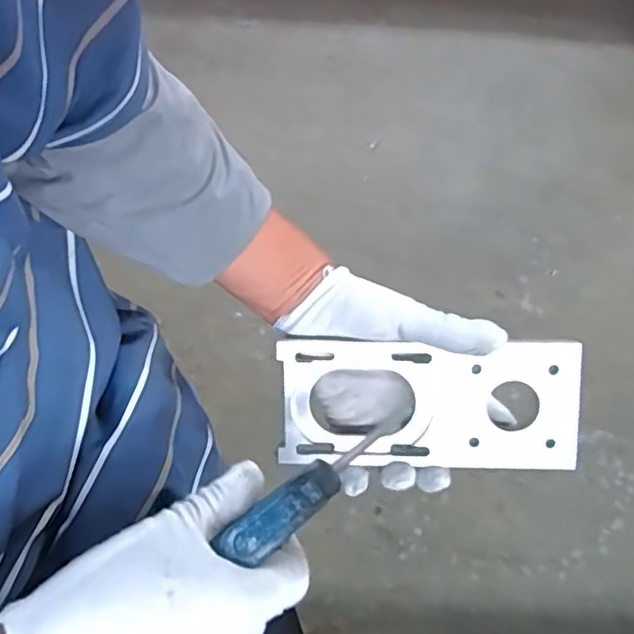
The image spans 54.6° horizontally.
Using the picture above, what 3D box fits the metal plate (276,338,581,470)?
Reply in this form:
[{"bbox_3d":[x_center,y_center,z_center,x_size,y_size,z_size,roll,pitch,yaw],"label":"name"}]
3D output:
[{"bbox_3d":[0.073,0.059,0.410,0.192,0.011,0.083,0,96,5],"label":"metal plate"}]

